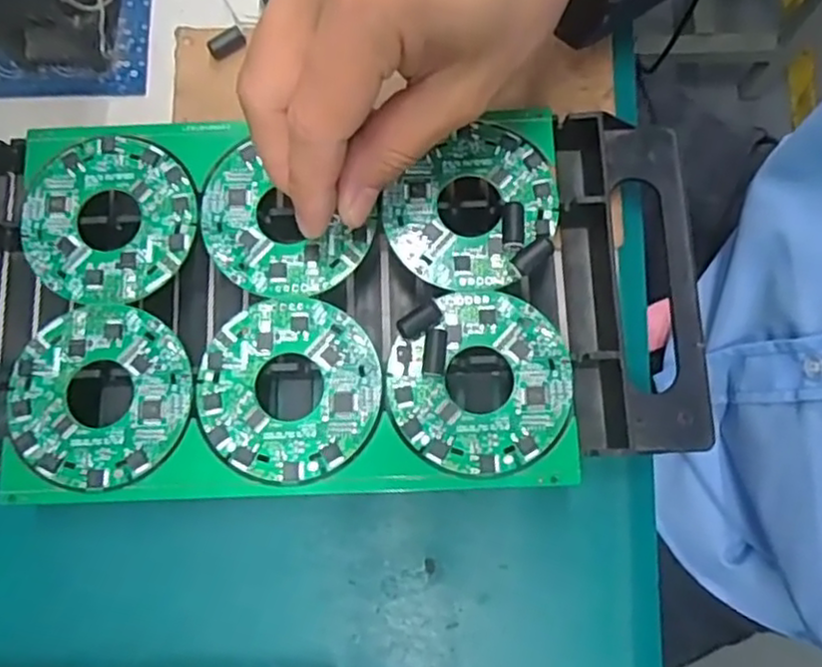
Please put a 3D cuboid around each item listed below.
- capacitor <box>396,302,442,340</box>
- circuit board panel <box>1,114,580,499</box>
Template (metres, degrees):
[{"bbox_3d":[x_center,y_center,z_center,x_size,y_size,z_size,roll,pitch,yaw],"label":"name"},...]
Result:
[{"bbox_3d":[0.003,-0.005,0.260,0.017,0.008,0.009,-34,80,-7],"label":"capacitor"},{"bbox_3d":[-0.046,-0.014,0.264,0.207,0.009,0.143,-1,78,0],"label":"circuit board panel"}]

